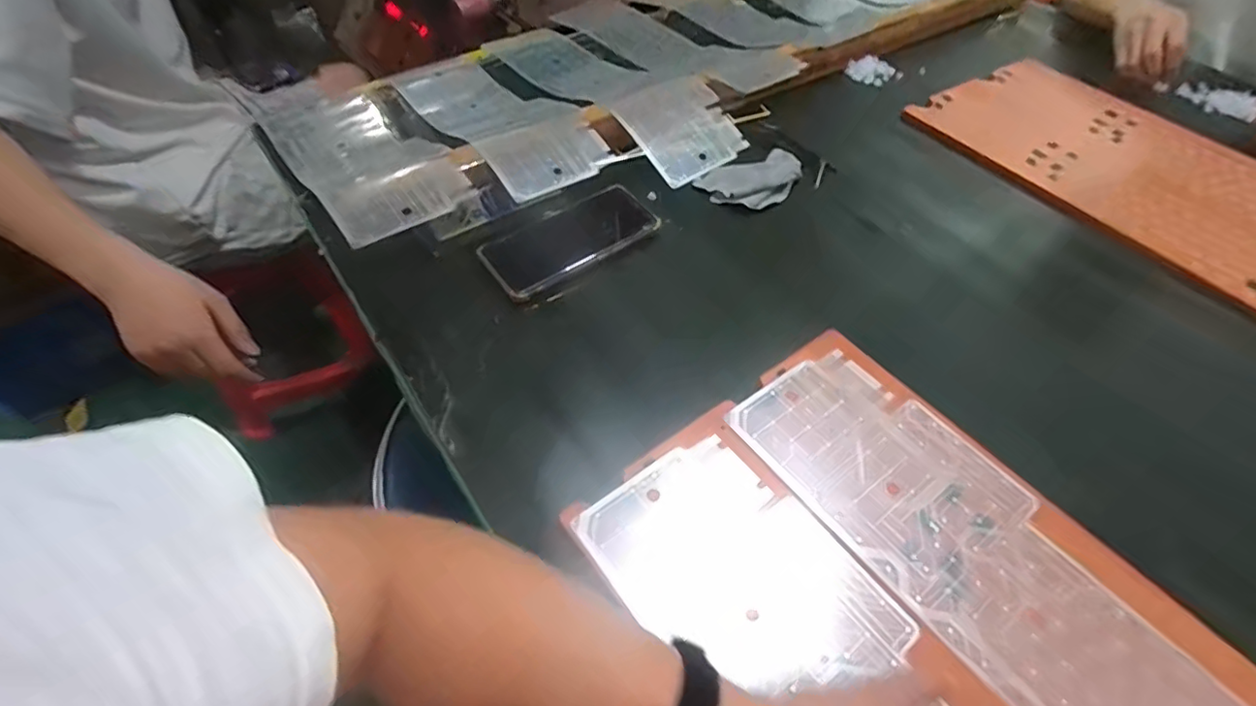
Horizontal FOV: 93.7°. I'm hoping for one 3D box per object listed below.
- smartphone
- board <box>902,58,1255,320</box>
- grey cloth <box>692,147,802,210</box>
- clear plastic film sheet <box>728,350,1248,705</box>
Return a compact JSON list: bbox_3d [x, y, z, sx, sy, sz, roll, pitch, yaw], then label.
[{"bbox_3d":[-0.055,-0.108,0.565,0.162,0.016,0.080,-28,58,-21],"label":"smartphone"},{"bbox_3d":[0.563,-0.215,0.670,0.296,0.010,0.423,-28,58,-21],"label":"board"},{"bbox_3d":[0.141,-0.187,0.638,0.124,0.015,0.076,-19,55,-16],"label":"grey cloth"},{"bbox_3d":[0.248,0.151,0.369,0.129,0.006,0.406,-30,59,-23],"label":"clear plastic film sheet"}]

